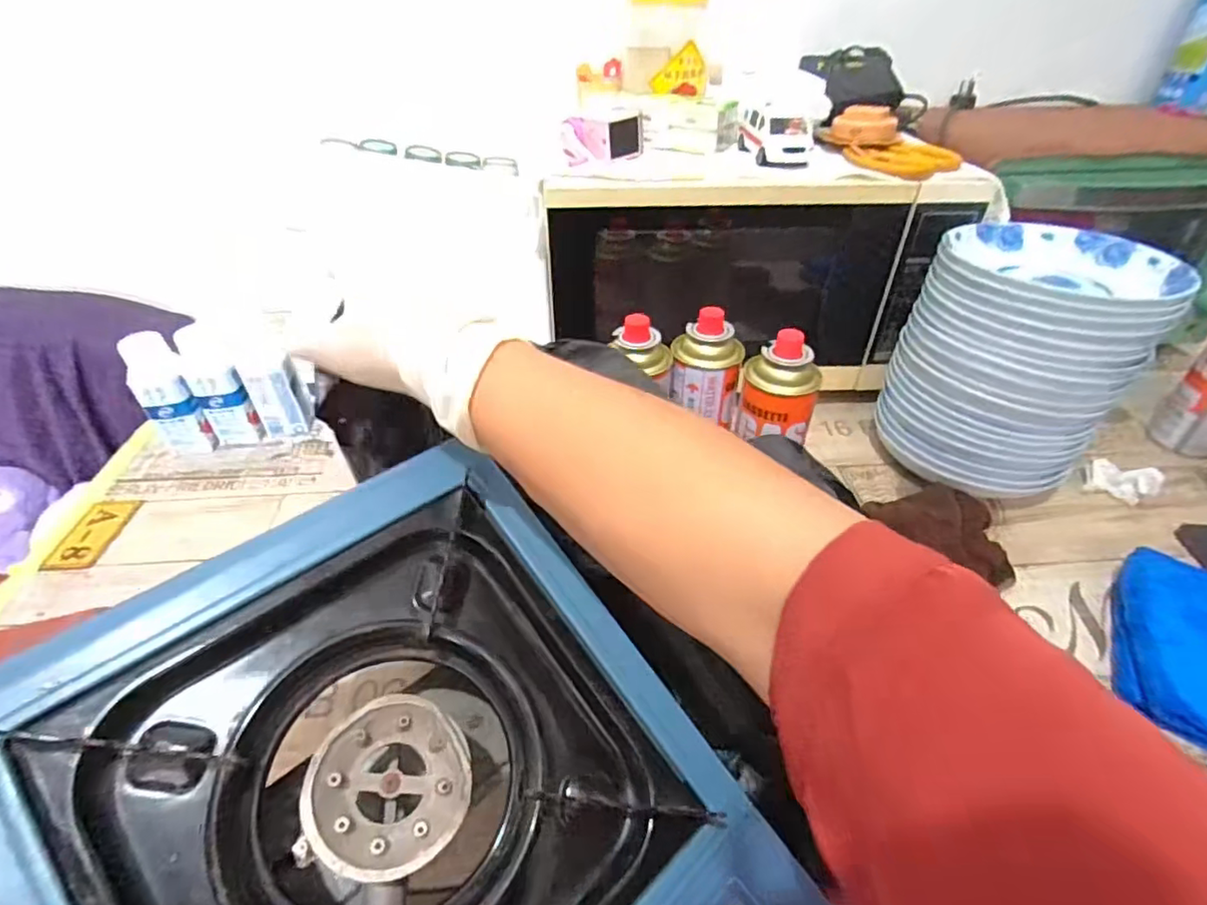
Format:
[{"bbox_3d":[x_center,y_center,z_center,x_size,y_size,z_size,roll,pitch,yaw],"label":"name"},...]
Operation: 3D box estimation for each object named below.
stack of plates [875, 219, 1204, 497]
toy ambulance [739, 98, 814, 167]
[{"bbox_3d":[0.413,-0.092,0.600,0.195,0.211,0.181,26,48,27],"label":"stack of plates"},{"bbox_3d":[0.179,-0.333,0.610,0.054,0.047,0.100,-8,42,-7],"label":"toy ambulance"}]

